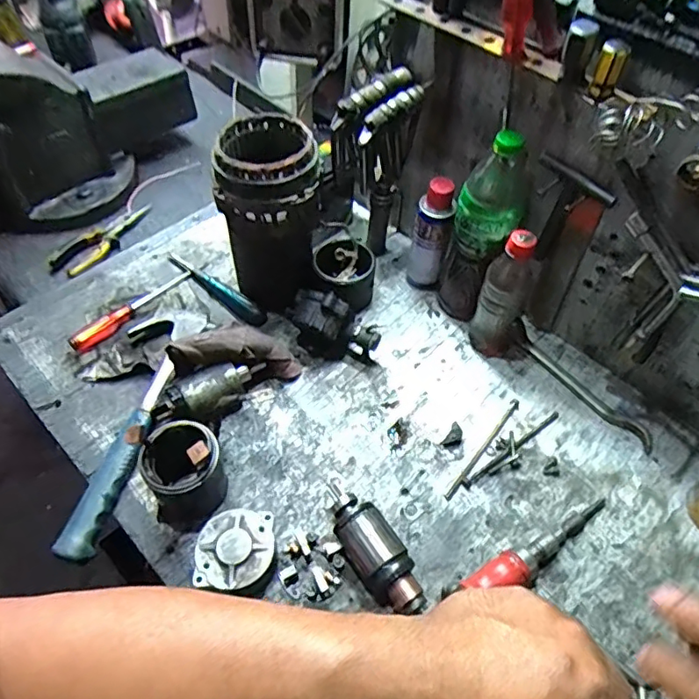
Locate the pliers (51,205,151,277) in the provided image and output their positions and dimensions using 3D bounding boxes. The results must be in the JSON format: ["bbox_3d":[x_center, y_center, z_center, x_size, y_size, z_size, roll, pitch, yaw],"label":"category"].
[{"bbox_3d":[-0.388,-0.174,0.891,0.060,0.020,0.187,32,58,18],"label":"pliers"}]

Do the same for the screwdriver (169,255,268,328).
[{"bbox_3d":[-0.193,-0.092,0.803,0.189,0.024,0.029,39,61,23],"label":"screwdriver"}]

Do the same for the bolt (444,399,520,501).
[{"bbox_3d":[0.164,0.118,0.674,0.012,0.005,0.168,35,59,20],"label":"bolt"}]

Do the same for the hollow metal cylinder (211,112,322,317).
[{"bbox_3d":[-0.108,-0.167,0.736,0.121,0.238,0.132,-9,55,-10],"label":"hollow metal cylinder"}]

